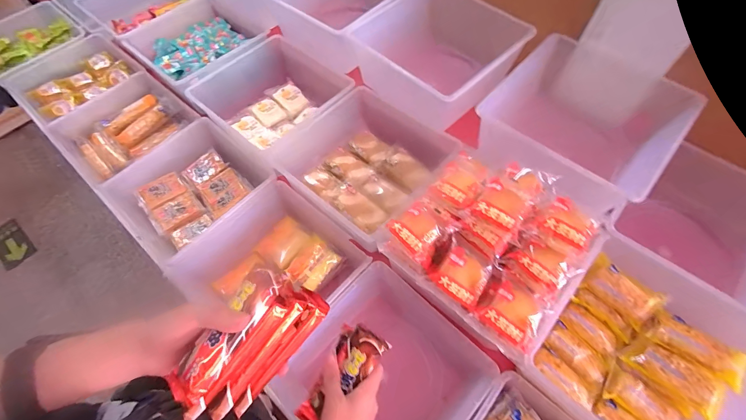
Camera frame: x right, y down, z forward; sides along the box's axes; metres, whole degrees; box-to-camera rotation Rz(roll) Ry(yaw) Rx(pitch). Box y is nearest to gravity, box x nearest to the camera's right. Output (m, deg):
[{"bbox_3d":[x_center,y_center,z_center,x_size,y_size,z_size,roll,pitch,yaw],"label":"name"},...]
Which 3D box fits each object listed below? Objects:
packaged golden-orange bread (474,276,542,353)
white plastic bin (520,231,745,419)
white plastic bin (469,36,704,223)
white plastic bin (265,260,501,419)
[{"bbox_3d":[0.220,0.156,0.516,0.090,0.038,0.085,-41,67,-17],"label":"packaged golden-orange bread"},{"bbox_3d":[0.435,0.240,0.540,0.289,0.121,0.288,38,70,20],"label":"white plastic bin"},{"bbox_3d":[0.384,-0.140,0.674,0.291,0.187,0.342,37,69,20],"label":"white plastic bin"},{"bbox_3d":[0.019,0.310,0.650,0.308,0.148,0.307,41,71,21],"label":"white plastic bin"}]

